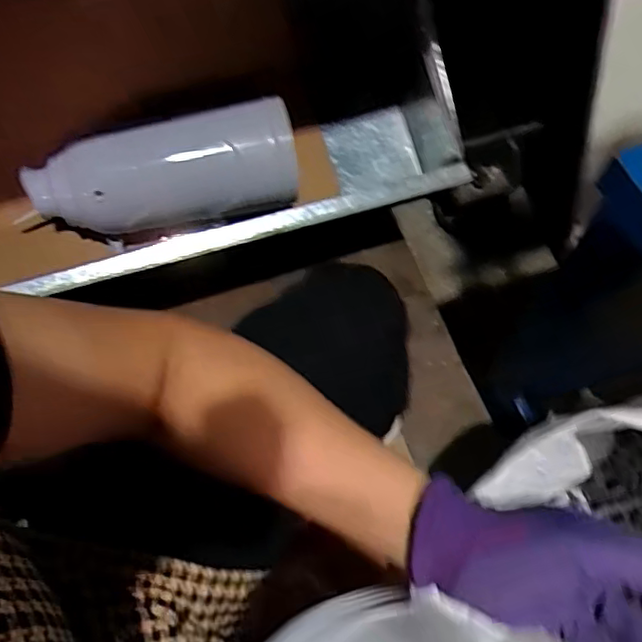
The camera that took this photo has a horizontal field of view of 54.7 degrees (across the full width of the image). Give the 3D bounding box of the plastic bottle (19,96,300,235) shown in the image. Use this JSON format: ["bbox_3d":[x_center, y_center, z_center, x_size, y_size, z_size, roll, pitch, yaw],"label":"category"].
[{"bbox_3d":[-0.201,-0.191,0.832,0.352,0.117,0.107,-18,64,-9],"label":"plastic bottle"}]

